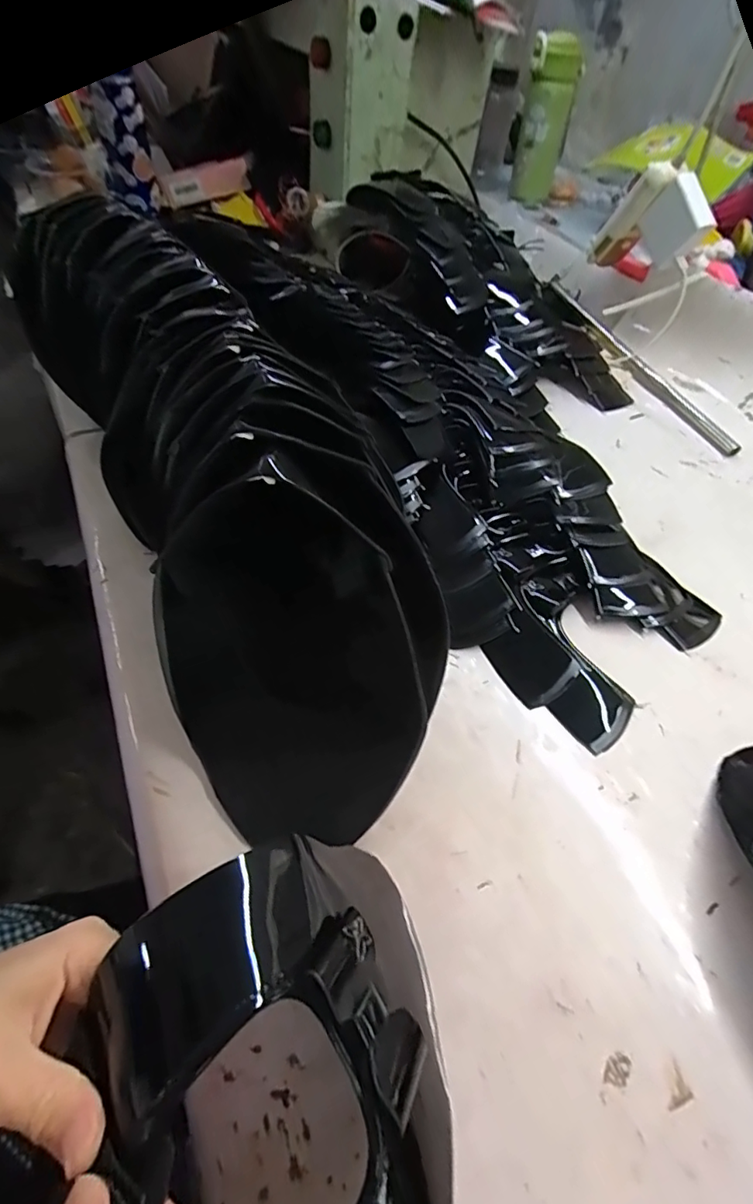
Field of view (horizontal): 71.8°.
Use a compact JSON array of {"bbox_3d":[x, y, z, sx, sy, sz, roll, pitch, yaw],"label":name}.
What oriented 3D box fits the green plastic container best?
[{"bbox_3d":[0.278,-0.787,0.858,0.074,0.202,0.061,19,53,11],"label":"green plastic container"}]

